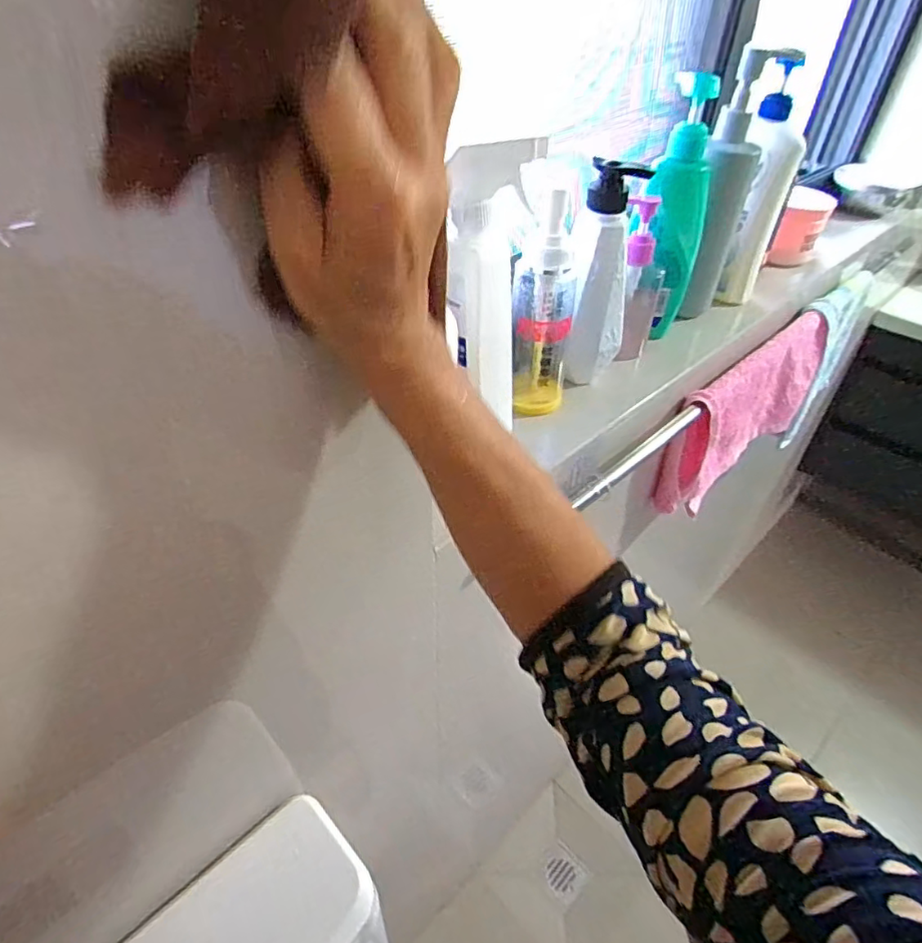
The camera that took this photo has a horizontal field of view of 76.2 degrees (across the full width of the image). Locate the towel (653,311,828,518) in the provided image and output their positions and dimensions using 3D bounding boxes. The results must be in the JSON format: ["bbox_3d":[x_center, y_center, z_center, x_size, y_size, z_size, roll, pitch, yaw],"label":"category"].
[{"bbox_3d":[0.378,-0.077,0.779,0.336,0.174,0.047,-30,51,-31],"label":"towel"}]

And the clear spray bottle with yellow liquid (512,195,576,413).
[{"bbox_3d":[0.075,-0.140,0.528,0.054,0.189,0.052,9,42,8],"label":"clear spray bottle with yellow liquid"}]

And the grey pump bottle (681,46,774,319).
[{"bbox_3d":[0.293,-0.307,0.653,0.058,0.255,0.077,16,43,15],"label":"grey pump bottle"}]

